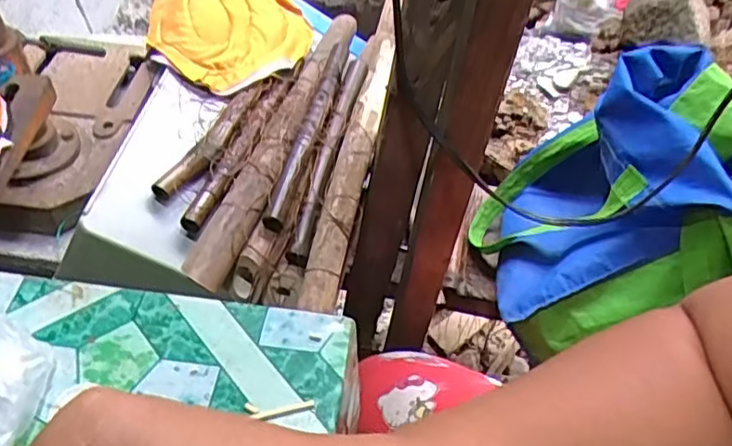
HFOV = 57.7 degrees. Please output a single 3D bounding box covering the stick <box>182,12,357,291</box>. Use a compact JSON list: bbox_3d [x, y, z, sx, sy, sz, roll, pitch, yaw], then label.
[{"bbox_3d":[-0.073,-0.095,0.620,0.040,0.036,0.393,12,51,10],"label":"stick"}]

